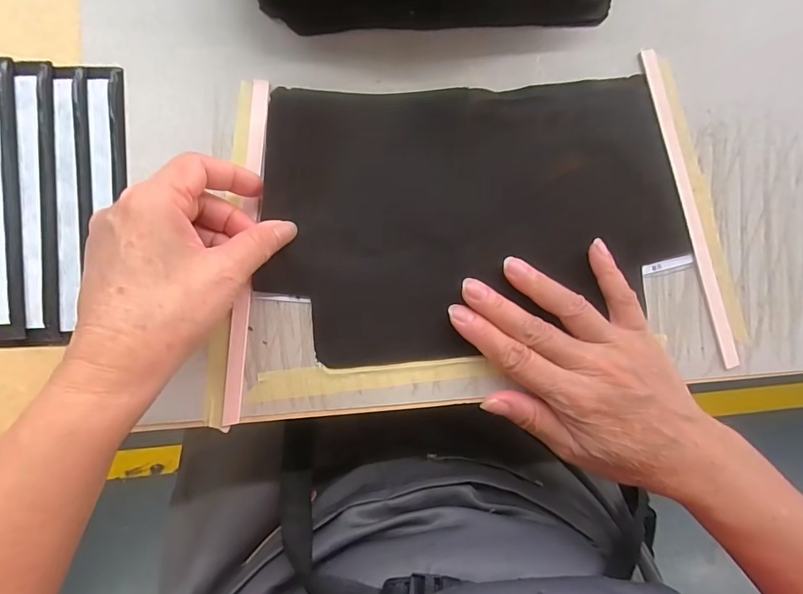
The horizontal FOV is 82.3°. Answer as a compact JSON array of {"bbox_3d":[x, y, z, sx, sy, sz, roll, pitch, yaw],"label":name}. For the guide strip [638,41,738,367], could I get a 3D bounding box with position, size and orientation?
[{"bbox_3d":[0.192,-0.061,0.305,0.013,0.007,0.215,-14,90,-4],"label":"guide strip"}]

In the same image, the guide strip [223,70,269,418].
[{"bbox_3d":[-0.098,-0.030,0.290,0.012,0.006,0.216,4,88,-5],"label":"guide strip"}]

